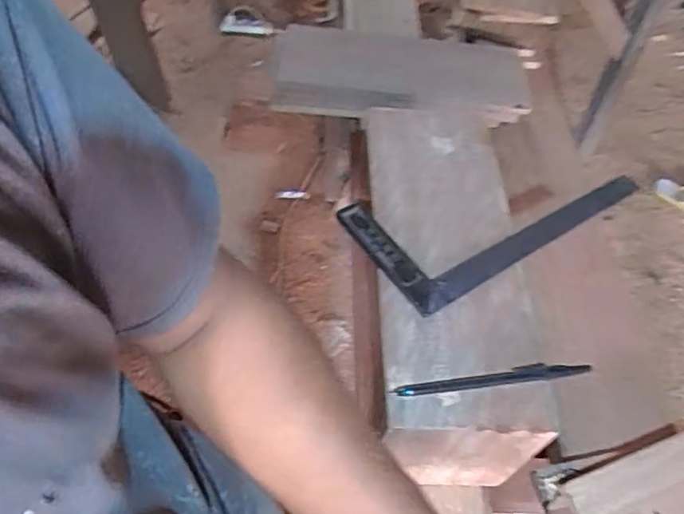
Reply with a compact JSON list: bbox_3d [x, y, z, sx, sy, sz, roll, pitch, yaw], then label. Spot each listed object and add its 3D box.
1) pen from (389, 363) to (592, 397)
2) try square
[{"bbox_3d":[0.115,0.092,0.447,0.154,0.007,0.014,-5,54,-8],"label":"pen"},{"bbox_3d":[0.147,-0.052,0.556,0.280,0.019,0.124,-27,60,-22],"label":"try square"}]

